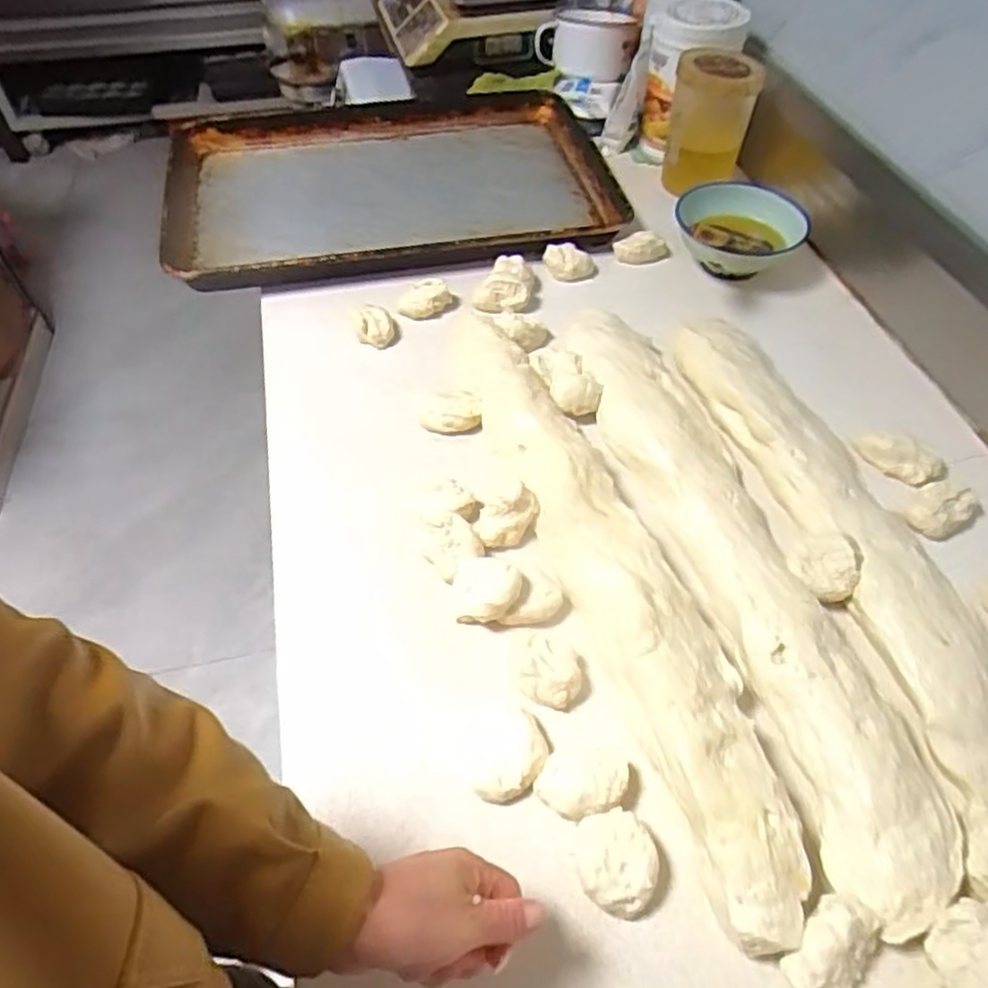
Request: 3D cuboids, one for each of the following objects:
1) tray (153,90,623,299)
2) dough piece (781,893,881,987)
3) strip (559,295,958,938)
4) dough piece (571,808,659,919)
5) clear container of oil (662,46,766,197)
[{"bbox_3d":[-0.148,-0.449,1.032,0.606,0.055,0.445,-9,52,-6],"label":"tray"},{"bbox_3d":[0.215,0.287,0.446,0.045,0.032,0.069,36,61,26],"label":"dough piece"},{"bbox_3d":[0.210,0.036,0.646,0.119,0.039,0.633,-12,52,-8],"label":"strip"},{"bbox_3d":[0.083,0.251,0.484,0.052,0.025,0.062,-5,52,-3],"label":"dough piece"},{"bbox_3d":[0.301,-0.522,0.991,0.109,0.160,0.130,12,53,10],"label":"clear container of oil"}]

